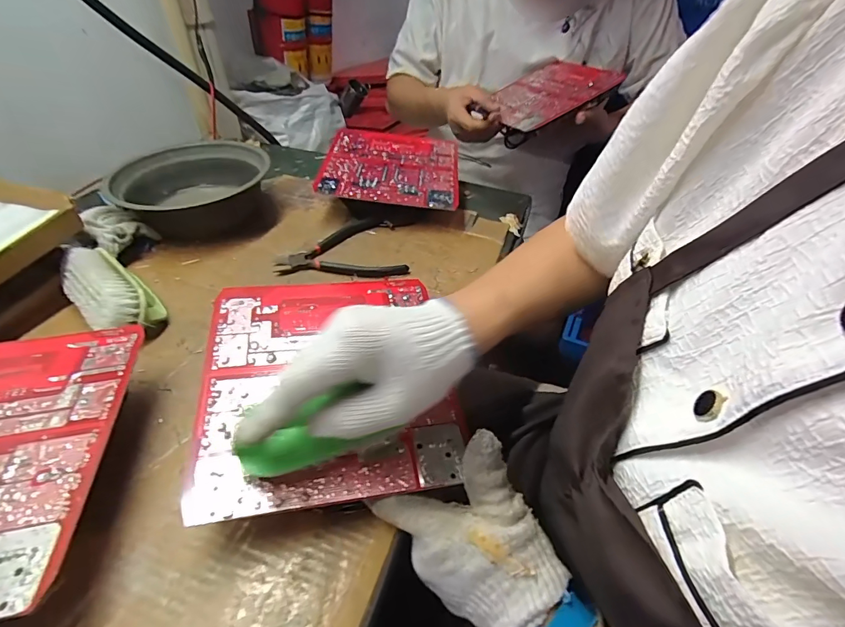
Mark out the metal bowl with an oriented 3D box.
[{"bbox_3d":[-0.302,-0.166,0.567,0.179,0.061,0.179,2,42,-1],"label":"metal bowl"}]

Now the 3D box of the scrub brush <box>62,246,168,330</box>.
[{"bbox_3d":[-0.302,-0.021,0.412,0.125,0.051,0.059,32,50,29],"label":"scrub brush"}]

